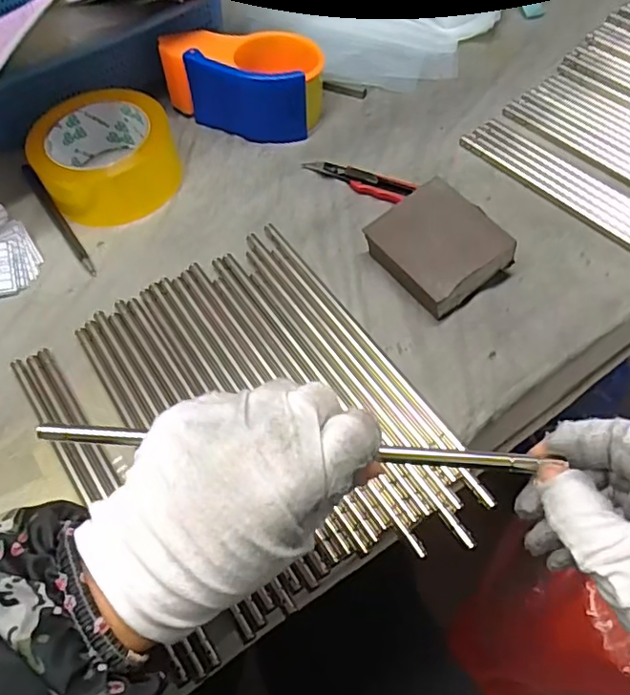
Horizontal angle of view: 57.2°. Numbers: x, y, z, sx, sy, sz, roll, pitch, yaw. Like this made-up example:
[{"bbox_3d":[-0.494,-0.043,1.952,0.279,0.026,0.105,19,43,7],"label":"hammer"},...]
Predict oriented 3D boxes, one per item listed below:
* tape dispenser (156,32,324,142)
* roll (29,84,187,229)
[{"bbox_3d":[-0.058,-0.231,0.496,0.127,0.058,0.077,23,63,16],"label":"tape dispenser"},{"bbox_3d":[-0.164,-0.153,0.460,0.105,0.045,0.107,-1,59,2],"label":"roll"}]

